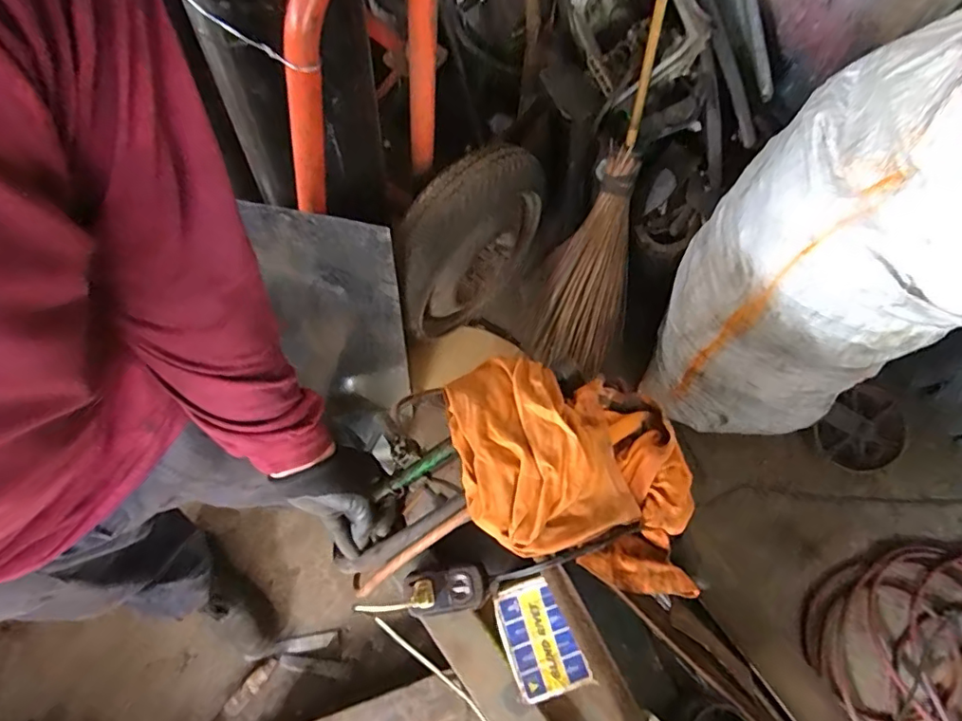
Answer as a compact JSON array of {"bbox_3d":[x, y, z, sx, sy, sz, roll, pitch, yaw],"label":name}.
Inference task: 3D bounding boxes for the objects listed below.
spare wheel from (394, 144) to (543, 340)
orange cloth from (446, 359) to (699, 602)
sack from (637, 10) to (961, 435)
[{"bbox_3d":[-0.025,-0.247,1.158,0.120,0.392,0.424,43,79,12],"label":"spare wheel"},{"bbox_3d":[0.099,0.113,0.608,0.297,0.111,0.228,13,74,5],"label":"orange cloth"},{"bbox_3d":[0.609,-0.151,0.895,0.390,0.742,0.400,-12,74,-2],"label":"sack"}]

